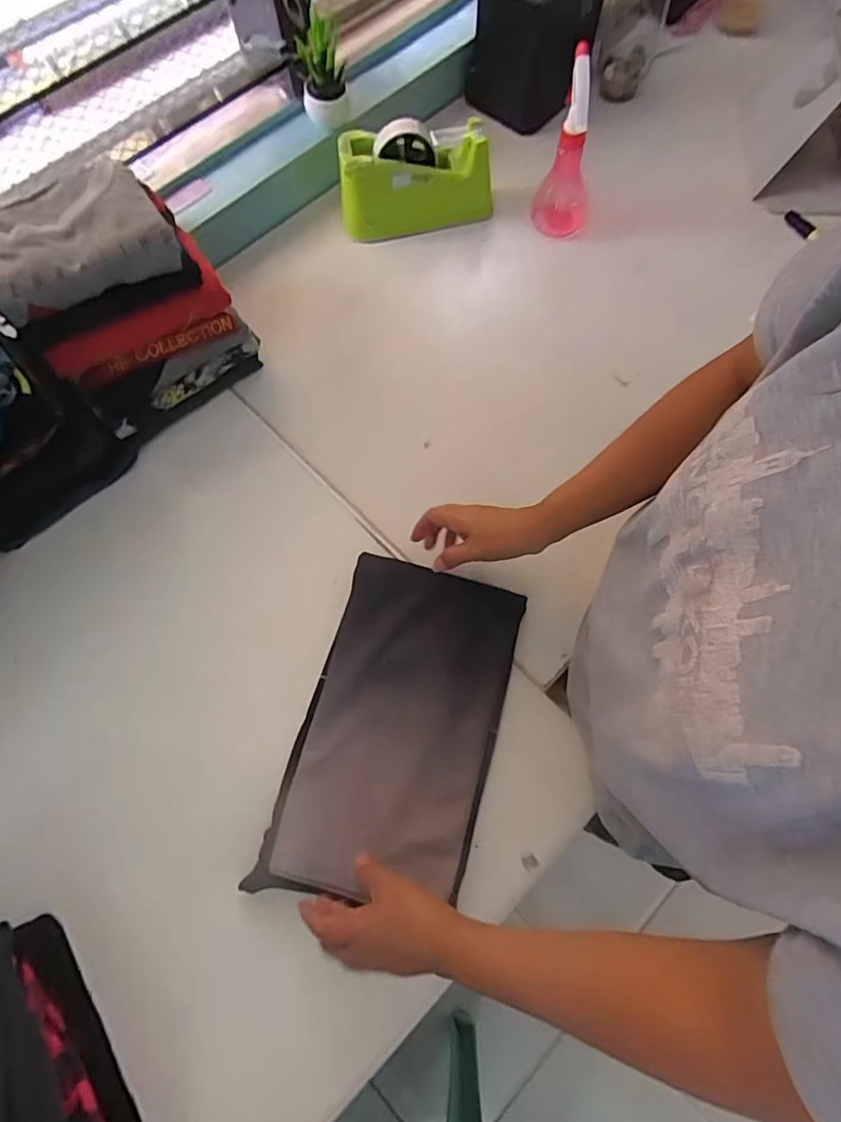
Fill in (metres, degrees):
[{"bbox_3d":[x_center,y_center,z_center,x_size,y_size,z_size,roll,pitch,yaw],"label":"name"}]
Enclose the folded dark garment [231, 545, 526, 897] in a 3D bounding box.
[{"bbox_3d":[-0.020,0.158,0.535,0.180,0.026,0.319,15,73,6],"label":"folded dark garment"}]

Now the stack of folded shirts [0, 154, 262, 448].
[{"bbox_3d":[-0.320,-0.273,0.599,0.187,0.184,0.160,-40,75,-11],"label":"stack of folded shirts"}]

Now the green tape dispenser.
[{"bbox_3d":[-0.007,-0.486,0.712,0.190,0.129,0.048,-11,72,-3],"label":"green tape dispenser"}]

